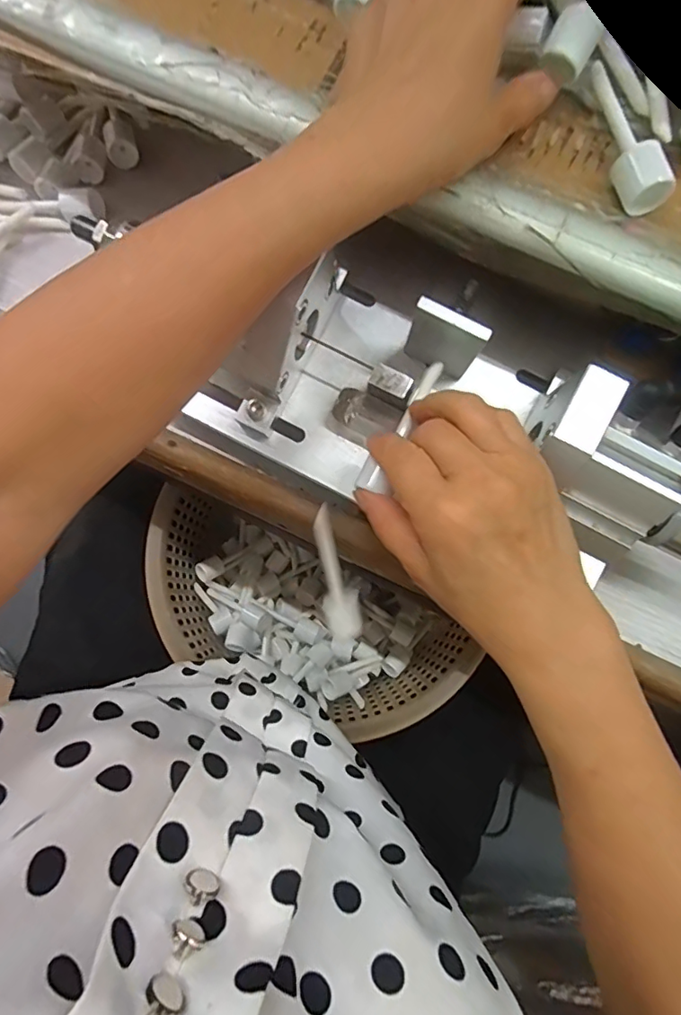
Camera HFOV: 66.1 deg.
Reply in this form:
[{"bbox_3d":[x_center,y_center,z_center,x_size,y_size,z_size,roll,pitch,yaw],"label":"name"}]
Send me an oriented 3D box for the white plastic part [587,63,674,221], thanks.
[{"bbox_3d":[0.133,-0.173,0.241,0.023,0.021,0.074,-4,77,-2],"label":"white plastic part"}]

